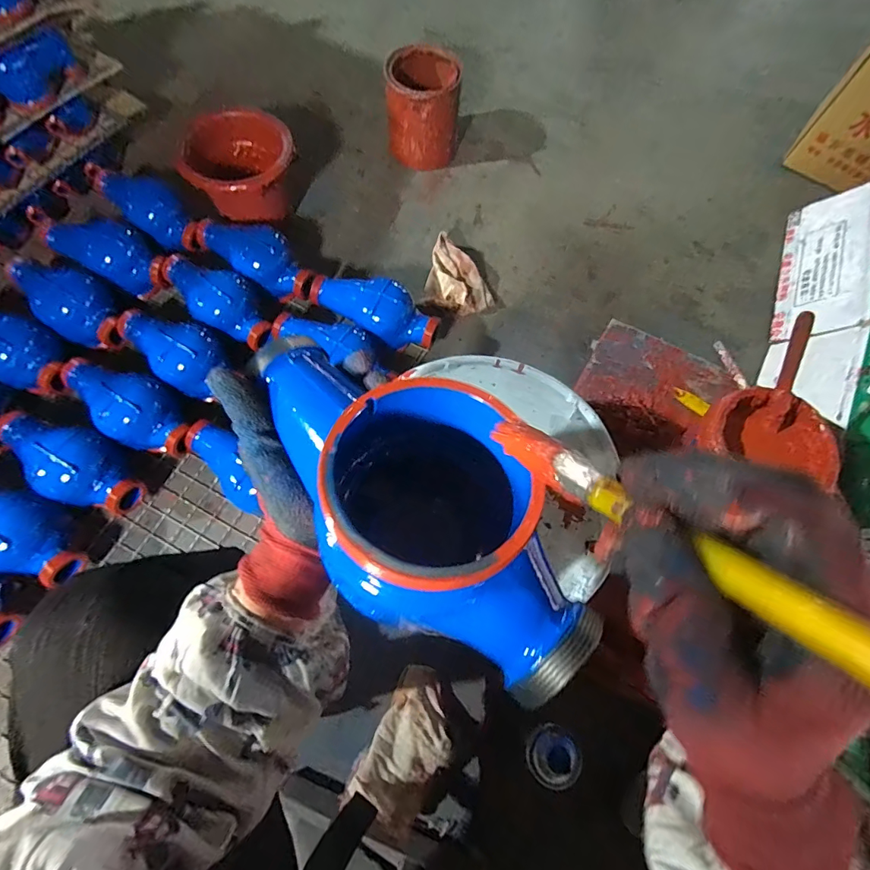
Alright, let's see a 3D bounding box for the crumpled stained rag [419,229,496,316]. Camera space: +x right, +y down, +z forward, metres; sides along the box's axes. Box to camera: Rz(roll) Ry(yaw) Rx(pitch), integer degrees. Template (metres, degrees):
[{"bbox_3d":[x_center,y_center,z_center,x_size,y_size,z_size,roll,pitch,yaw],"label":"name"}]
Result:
[{"bbox_3d":[0.056,-0.312,0.891,0.147,0.052,0.140,14,70,3],"label":"crumpled stained rag"}]

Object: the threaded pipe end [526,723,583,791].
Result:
[{"bbox_3d":[0.139,0.372,0.512,0.057,0.019,0.060,1,70,-2],"label":"threaded pipe end"}]

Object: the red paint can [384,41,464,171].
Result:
[{"bbox_3d":[-0.026,-0.698,0.960,0.152,0.164,0.151,2,70,-1],"label":"red paint can"}]

